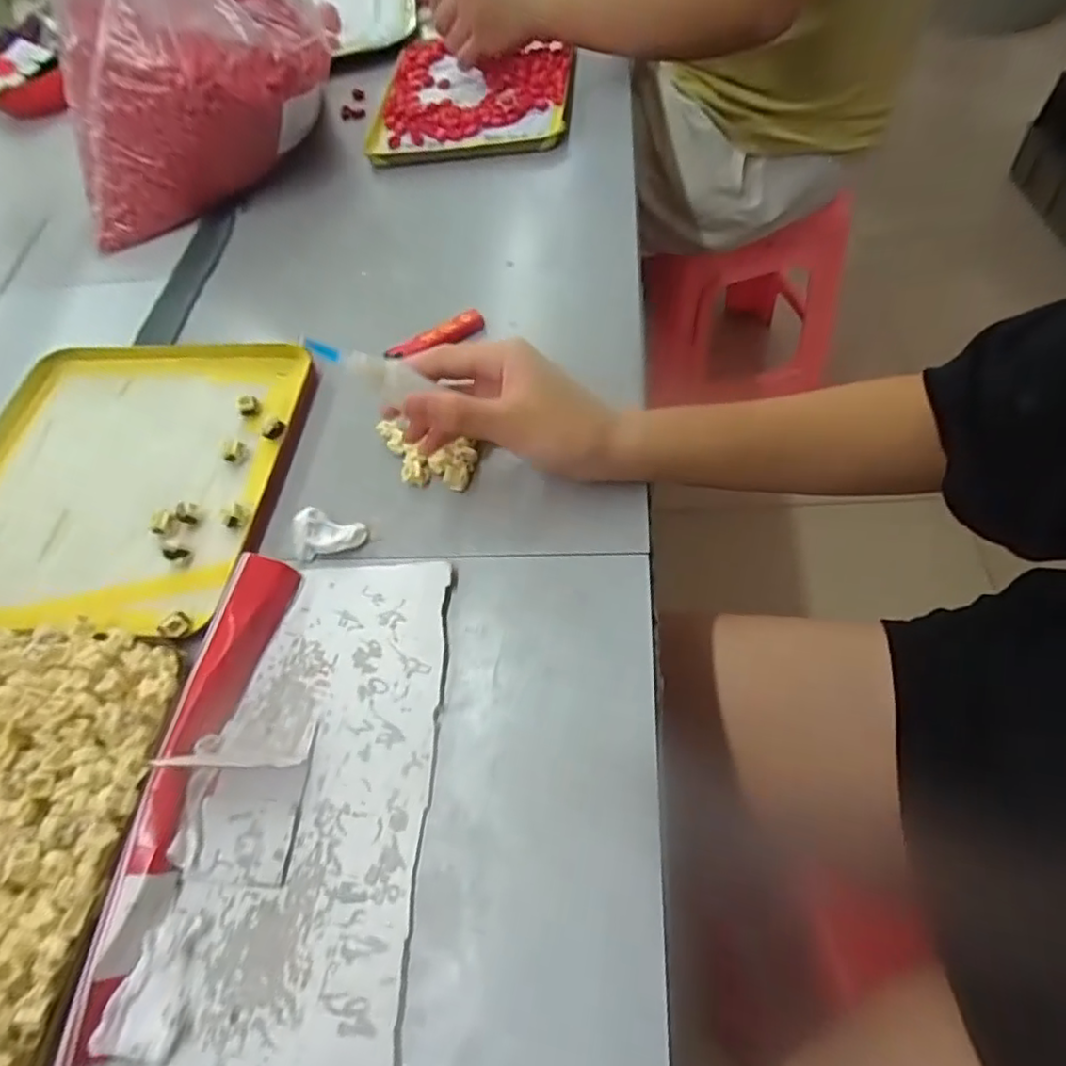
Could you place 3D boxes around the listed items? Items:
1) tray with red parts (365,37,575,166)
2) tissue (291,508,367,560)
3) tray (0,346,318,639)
[{"bbox_3d":[-0.062,-0.471,0.662,0.203,0.021,0.226,-1,60,9],"label":"tray with red parts"},{"bbox_3d":[-0.127,-0.001,0.389,0.042,0.016,0.027,-6,59,6],"label":"tissue"},{"bbox_3d":[-0.294,-0.040,0.447,0.234,0.032,0.232,1,60,10],"label":"tray"}]

